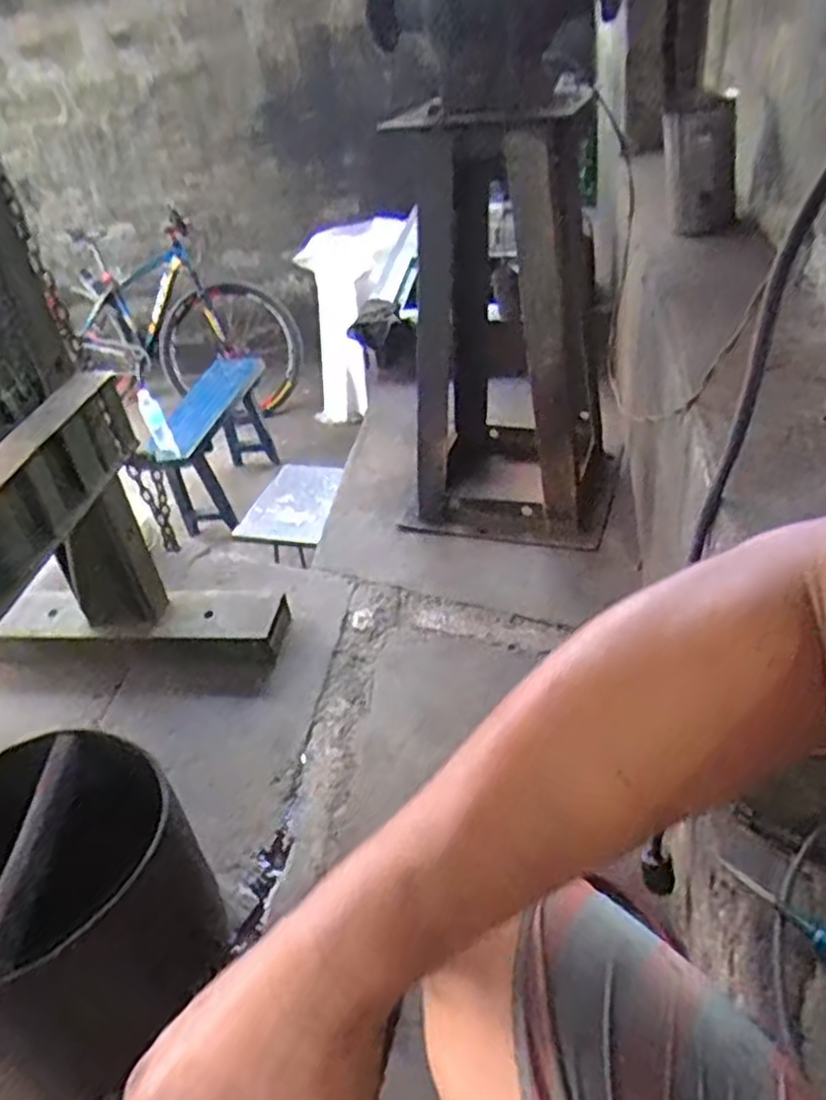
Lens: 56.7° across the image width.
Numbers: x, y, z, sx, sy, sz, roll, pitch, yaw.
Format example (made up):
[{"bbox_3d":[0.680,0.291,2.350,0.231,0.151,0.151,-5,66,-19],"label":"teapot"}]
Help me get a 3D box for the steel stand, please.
[{"bbox_3d":[0.167,-0.470,1.560,0.450,0.789,0.497,-1,37,7],"label":"steel stand"}]

